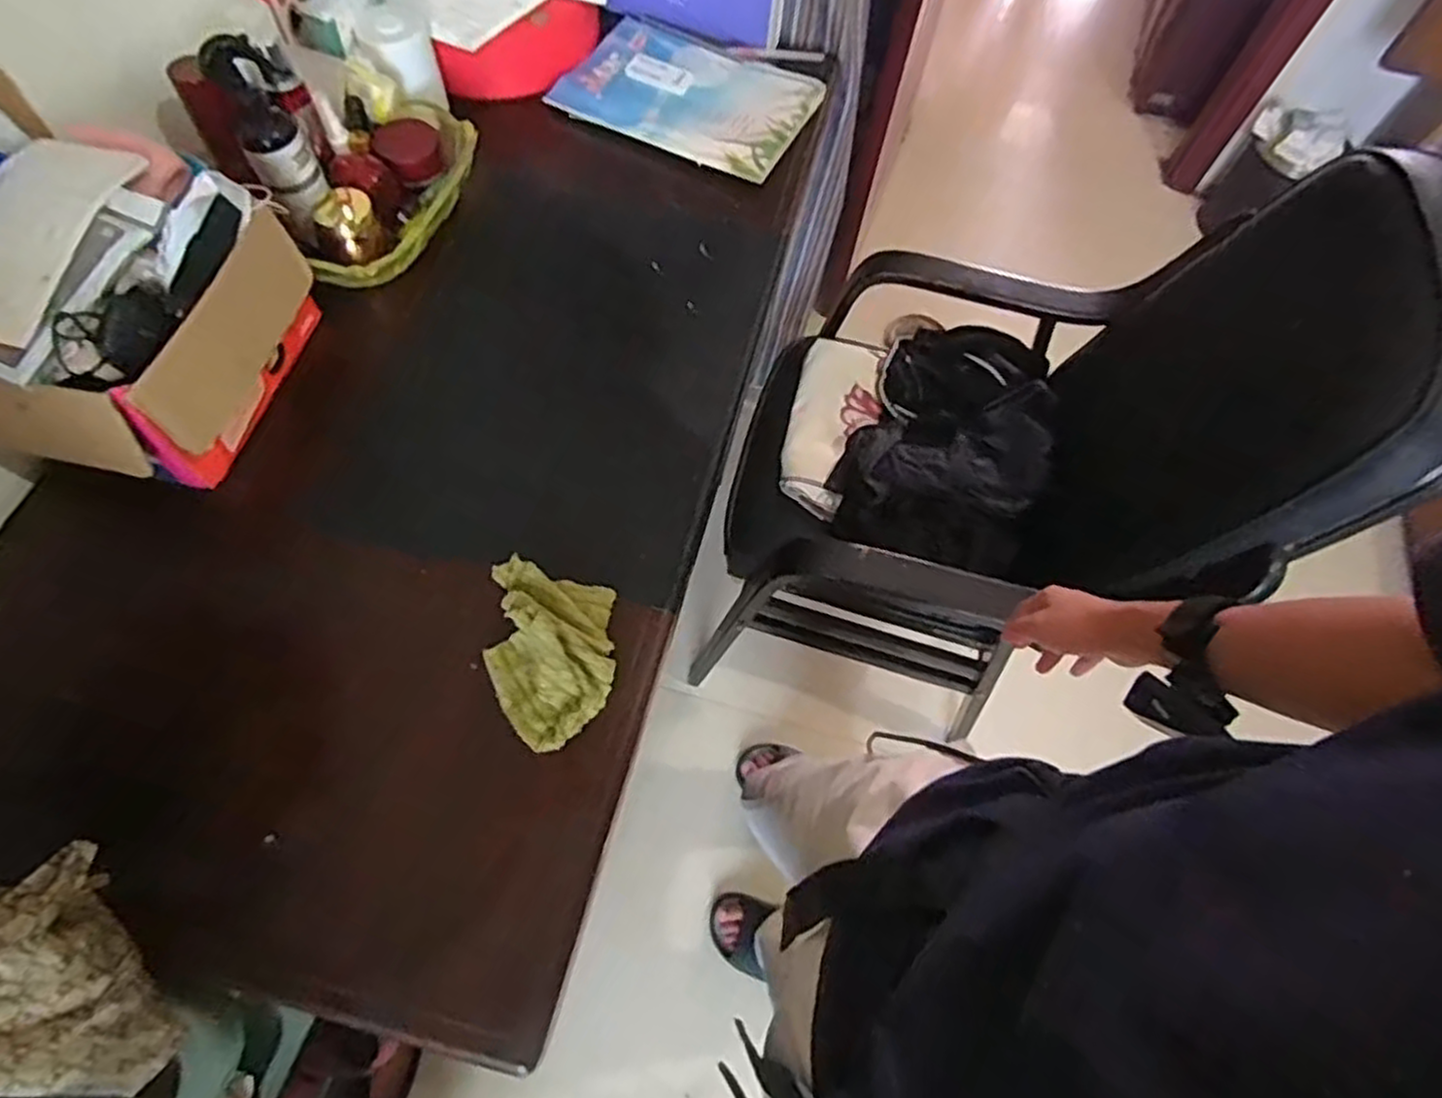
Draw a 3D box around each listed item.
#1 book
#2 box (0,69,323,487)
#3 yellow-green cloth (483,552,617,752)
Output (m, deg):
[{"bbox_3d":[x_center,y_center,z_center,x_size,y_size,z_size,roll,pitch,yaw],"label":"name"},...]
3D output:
[{"bbox_3d":[-0.040,-0.574,0.937,0.296,0.012,0.206,23,66,8],"label":"book"},{"bbox_3d":[-0.505,-0.211,0.617,0.196,0.200,0.258,16,65,4],"label":"box"},{"bbox_3d":[-0.142,0.083,0.613,0.107,0.034,0.155,3,65,-2],"label":"yellow-green cloth"}]

